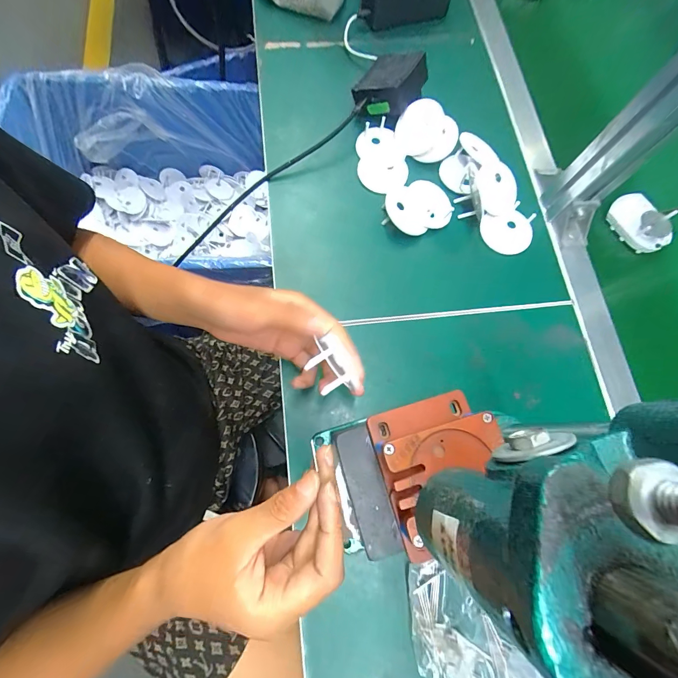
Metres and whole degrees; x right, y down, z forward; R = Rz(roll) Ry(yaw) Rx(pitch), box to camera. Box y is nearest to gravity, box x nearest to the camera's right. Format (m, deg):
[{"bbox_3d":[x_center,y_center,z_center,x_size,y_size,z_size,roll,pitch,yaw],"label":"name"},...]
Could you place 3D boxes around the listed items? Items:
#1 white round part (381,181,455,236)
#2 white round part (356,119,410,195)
[{"bbox_3d":[0.093,-0.157,0.408,0.079,0.022,0.061,-19,76,-10],"label":"white round part"},{"bbox_3d":[0.055,-0.233,0.433,0.061,0.022,0.096,-2,74,-5],"label":"white round part"}]

